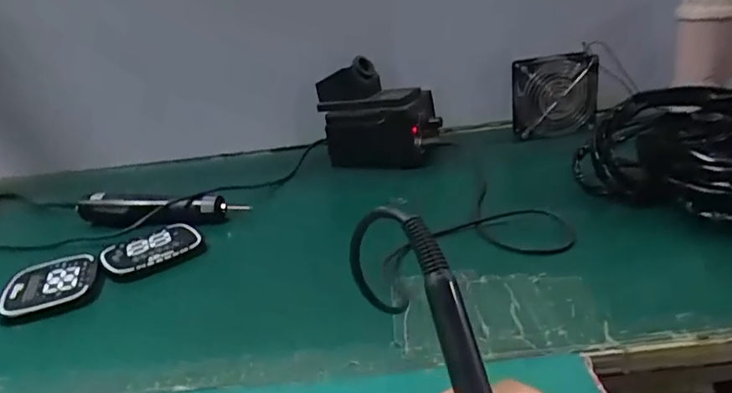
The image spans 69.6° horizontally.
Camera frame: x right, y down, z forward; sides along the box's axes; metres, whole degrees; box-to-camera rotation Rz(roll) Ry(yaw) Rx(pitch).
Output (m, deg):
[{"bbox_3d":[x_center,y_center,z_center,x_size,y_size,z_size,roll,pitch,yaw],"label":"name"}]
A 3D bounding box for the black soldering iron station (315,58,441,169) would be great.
[{"bbox_3d":[0.015,-0.119,0.791,0.182,0.137,0.081,-2,24,11],"label":"black soldering iron station"}]

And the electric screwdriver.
[{"bbox_3d":[-0.268,0.012,0.683,0.225,0.033,0.041,-5,24,5],"label":"electric screwdriver"}]

